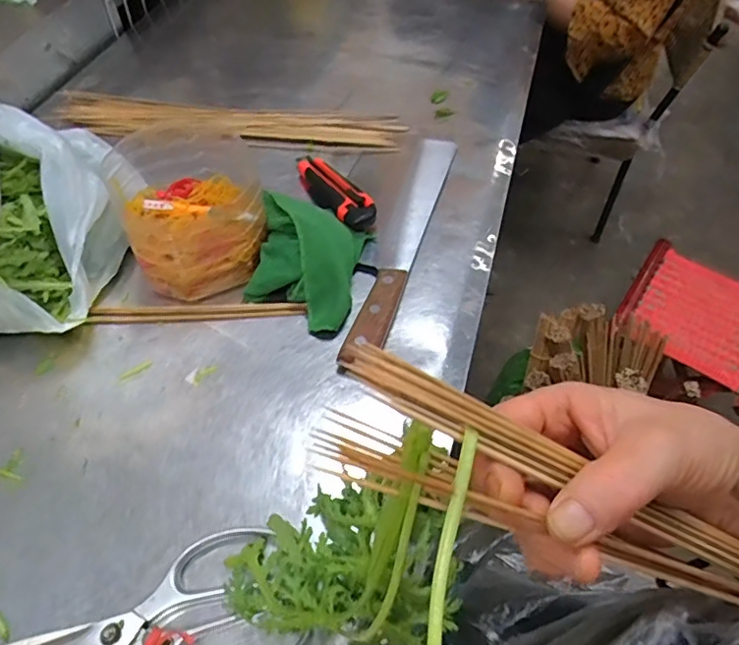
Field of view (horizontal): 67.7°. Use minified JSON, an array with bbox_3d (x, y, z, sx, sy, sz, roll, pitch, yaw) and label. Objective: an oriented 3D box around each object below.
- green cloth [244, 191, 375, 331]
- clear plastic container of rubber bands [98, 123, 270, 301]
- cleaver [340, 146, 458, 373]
[{"bbox_3d":[-0.062,-0.065,0.530,0.106,0.054,0.135,13,54,7],"label":"green cloth"},{"bbox_3d":[-0.177,-0.111,0.545,0.128,0.081,0.162,-19,57,-16],"label":"clear plastic container of rubber bands"},{"bbox_3d":[0.035,-0.093,0.576,0.043,0.020,0.340,16,55,9],"label":"cleaver"}]

